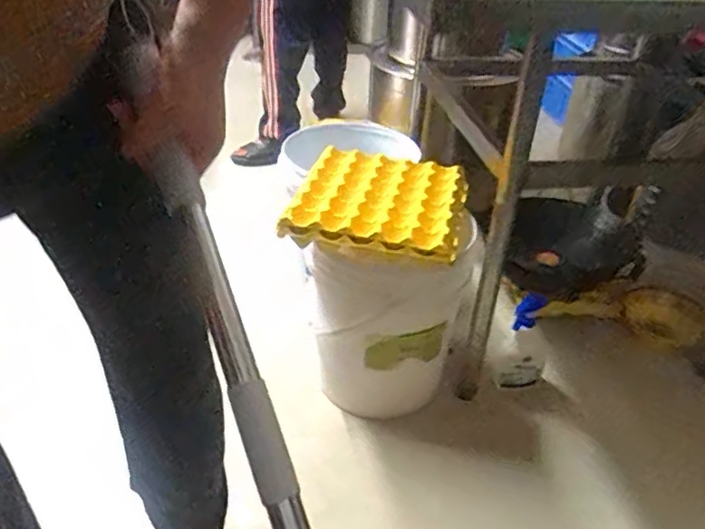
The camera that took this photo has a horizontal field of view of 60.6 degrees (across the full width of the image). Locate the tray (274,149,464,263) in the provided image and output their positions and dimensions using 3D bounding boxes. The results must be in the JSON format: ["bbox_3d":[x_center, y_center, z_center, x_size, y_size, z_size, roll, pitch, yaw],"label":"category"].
[{"bbox_3d":[0.046,-0.114,1.044,0.288,0.048,0.290,10,34,9],"label":"tray"}]

